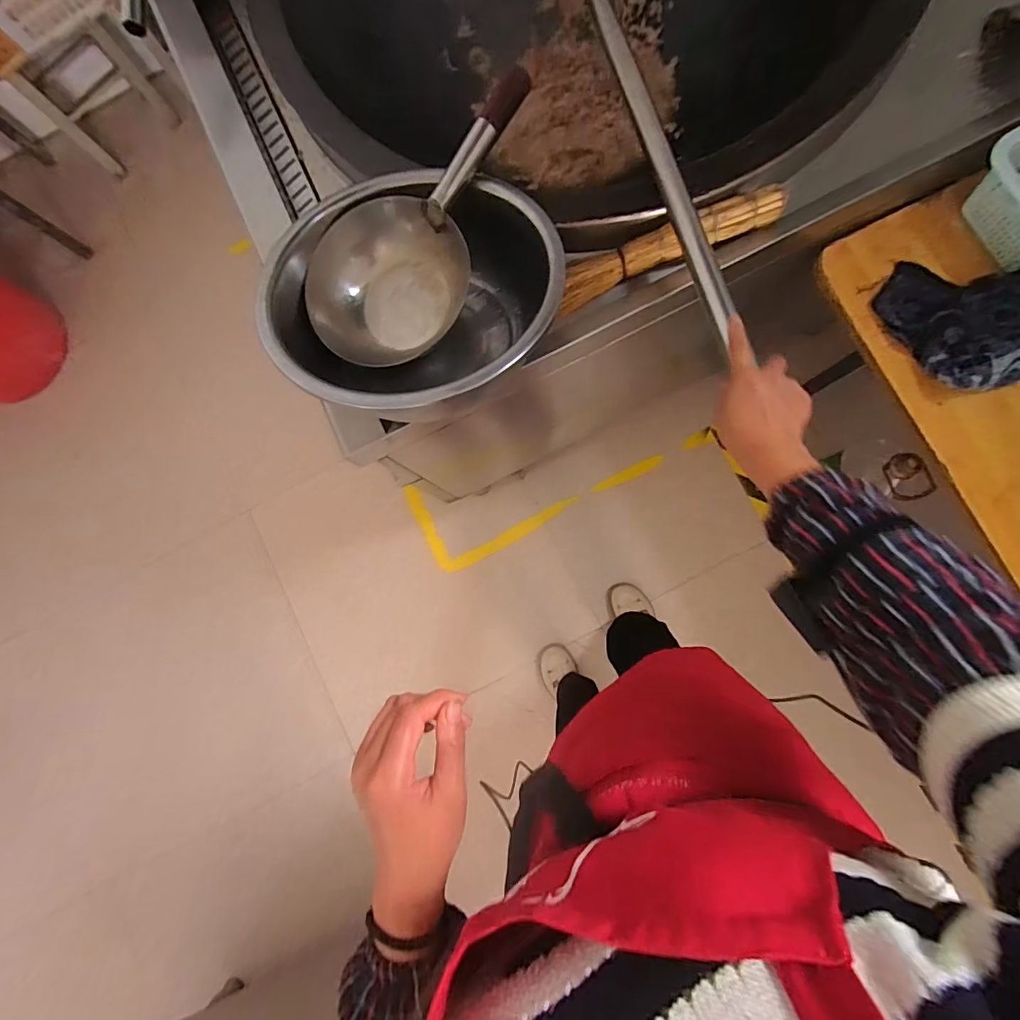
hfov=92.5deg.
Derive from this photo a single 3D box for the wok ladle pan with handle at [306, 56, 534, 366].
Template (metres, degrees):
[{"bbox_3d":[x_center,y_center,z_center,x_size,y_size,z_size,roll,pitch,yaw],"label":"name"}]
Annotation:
[{"bbox_3d":[-0.101,-0.352,0.649,0.402,0.100,0.183,-36,121,10],"label":"wok ladle pan with handle"}]

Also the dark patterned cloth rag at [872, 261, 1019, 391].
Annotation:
[{"bbox_3d":[0.630,-0.269,0.661,0.159,0.075,0.218,-27,82,3],"label":"dark patterned cloth rag"}]

